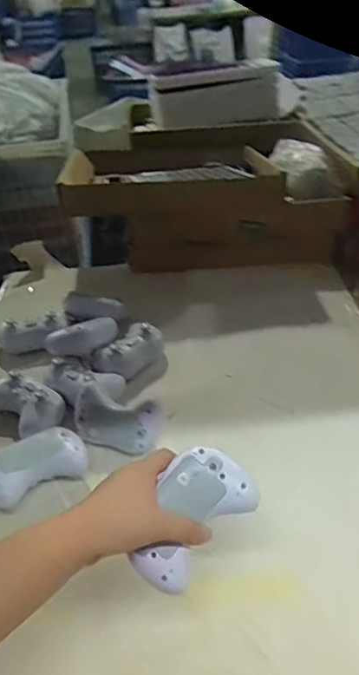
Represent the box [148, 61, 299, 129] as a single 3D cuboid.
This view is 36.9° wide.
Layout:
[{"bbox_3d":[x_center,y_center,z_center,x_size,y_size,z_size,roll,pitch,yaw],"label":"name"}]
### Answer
[{"bbox_3d":[0.100,-0.590,1.313,0.355,0.119,0.094,1,37,7],"label":"box"}]

